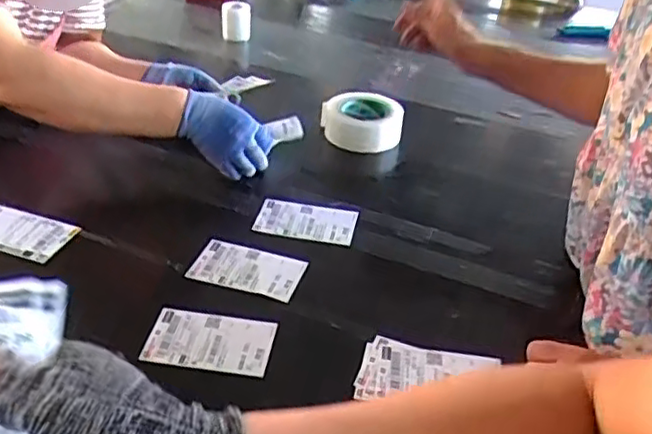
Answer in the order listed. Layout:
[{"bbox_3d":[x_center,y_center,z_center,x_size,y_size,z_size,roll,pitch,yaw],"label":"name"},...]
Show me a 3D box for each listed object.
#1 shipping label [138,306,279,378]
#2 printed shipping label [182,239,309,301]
[{"bbox_3d":[-0.130,0.139,0.746,0.136,0.010,0.089,6,34,2],"label":"shipping label"},{"bbox_3d":[-0.102,0.067,0.855,0.140,0.009,0.092,13,34,10],"label":"printed shipping label"}]

